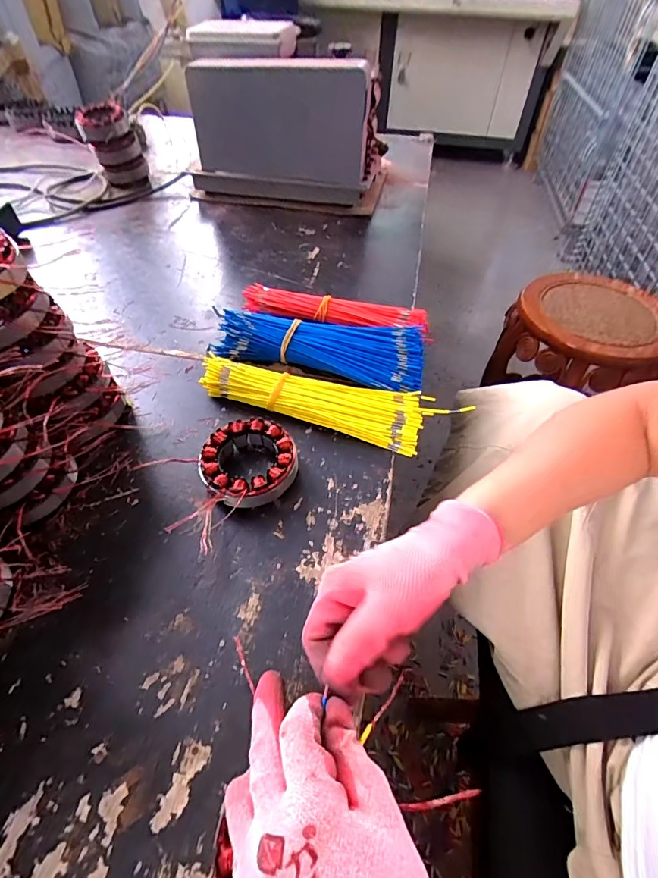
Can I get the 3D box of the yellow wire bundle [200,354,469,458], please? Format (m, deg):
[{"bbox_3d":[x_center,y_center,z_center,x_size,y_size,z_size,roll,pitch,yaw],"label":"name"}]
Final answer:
[{"bbox_3d":[-0.004,-0.044,0.471,0.261,0.032,0.073,17,51,12],"label":"yellow wire bundle"}]

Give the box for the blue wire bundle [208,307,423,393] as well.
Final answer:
[{"bbox_3d":[-0.011,-0.109,0.515,0.240,0.047,0.087,11,50,7],"label":"blue wire bundle"}]

